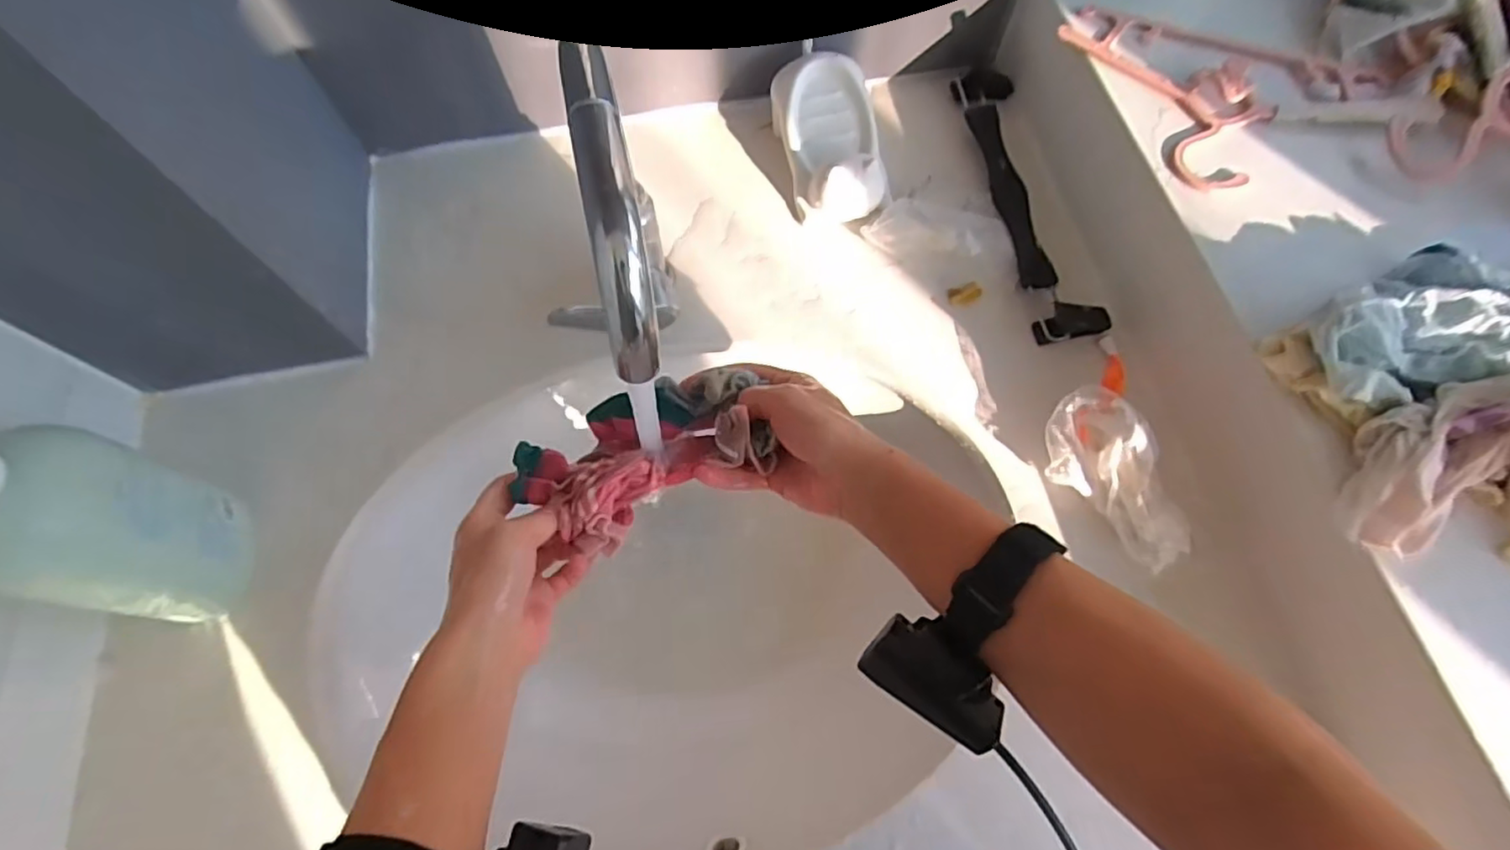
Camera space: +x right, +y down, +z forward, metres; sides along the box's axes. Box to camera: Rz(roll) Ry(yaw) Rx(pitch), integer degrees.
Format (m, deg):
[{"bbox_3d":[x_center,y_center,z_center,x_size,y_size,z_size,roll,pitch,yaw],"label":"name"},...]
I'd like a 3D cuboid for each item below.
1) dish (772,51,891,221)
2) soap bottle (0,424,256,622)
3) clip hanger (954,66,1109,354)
[{"bbox_3d":[0.067,-0.243,0.564,0.086,0.063,0.139,-14,68,-6],"label":"dish"},{"bbox_3d":[-0.358,0.054,0.359,0.055,0.196,0.086,14,68,5],"label":"soap bottle"},{"bbox_3d":[0.231,-0.202,0.568,0.055,0.026,0.291,-7,68,-3],"label":"clip hanger"}]

